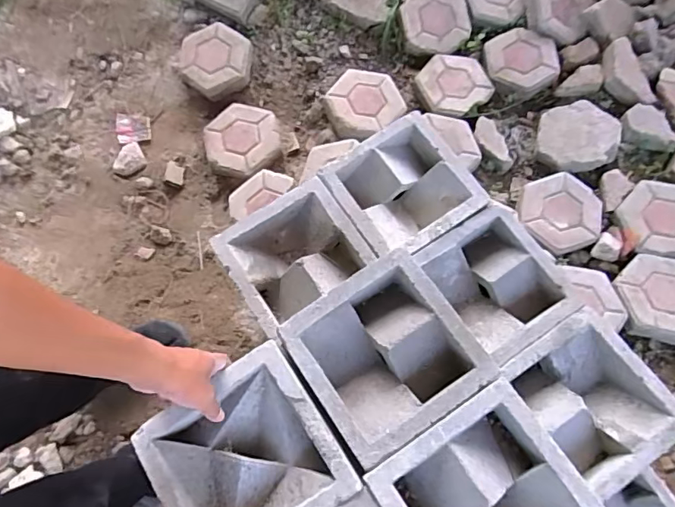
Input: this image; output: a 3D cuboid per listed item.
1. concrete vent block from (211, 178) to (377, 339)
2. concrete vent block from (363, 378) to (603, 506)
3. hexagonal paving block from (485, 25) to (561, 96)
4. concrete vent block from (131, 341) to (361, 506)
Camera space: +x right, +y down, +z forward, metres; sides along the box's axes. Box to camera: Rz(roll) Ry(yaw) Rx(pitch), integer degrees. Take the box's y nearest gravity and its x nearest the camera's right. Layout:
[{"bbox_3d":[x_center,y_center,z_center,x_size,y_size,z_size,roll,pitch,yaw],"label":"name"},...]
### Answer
[{"bbox_3d":[-0.068,0.008,0.794,0.197,0.078,0.181,-34,72,-11],"label":"concrete vent block"},{"bbox_3d":[0.166,0.283,0.570,0.198,0.069,0.195,-31,72,-10],"label":"concrete vent block"},{"bbox_3d":[0.531,-0.560,1.475,0.215,0.060,0.198,-35,72,-11],"label":"hexagonal paving block"},{"bbox_3d":[-0.110,0.242,0.595,0.198,0.068,0.199,-31,71,-13],"label":"concrete vent block"}]

